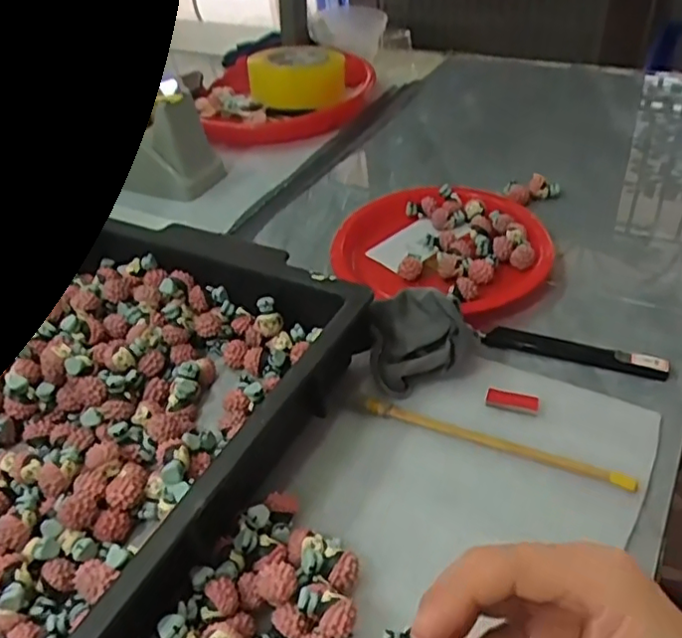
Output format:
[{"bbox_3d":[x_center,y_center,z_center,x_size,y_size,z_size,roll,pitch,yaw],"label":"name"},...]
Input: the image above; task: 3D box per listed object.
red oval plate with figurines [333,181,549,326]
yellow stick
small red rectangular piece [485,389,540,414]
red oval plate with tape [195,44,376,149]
[{"bbox_3d":[0.094,-0.067,0.536,0.174,0.028,0.157,18,47,25],"label":"red oval plate with figurines"},{"bbox_3d":[0.094,0.076,0.384,0.165,0.007,0.009,14,45,22],"label":"yellow stick"},{"bbox_3d":[0.113,0.053,0.405,0.033,0.005,0.014,11,44,19],"label":"small red rectangular piece"},{"bbox_3d":[-0.071,-0.289,0.785,0.227,0.062,0.160,-7,41,-1],"label":"red oval plate with tape"}]

